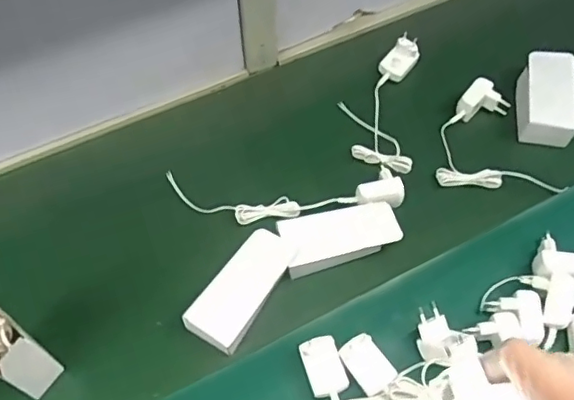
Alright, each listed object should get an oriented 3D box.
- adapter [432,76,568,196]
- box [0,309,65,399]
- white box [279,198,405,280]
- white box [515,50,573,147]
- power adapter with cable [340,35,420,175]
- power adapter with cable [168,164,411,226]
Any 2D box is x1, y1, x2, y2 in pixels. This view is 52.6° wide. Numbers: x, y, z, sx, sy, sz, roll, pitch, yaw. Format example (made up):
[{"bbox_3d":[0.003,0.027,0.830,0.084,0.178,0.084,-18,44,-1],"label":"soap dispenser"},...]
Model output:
[{"bbox_3d":[0.288,-0.094,0.811,0.160,0.041,0.165,1,57,3],"label":"adapter"},{"bbox_3d":[-0.297,0.162,0.621,0.085,0.096,0.050,34,65,22],"label":"box"},{"bbox_3d":[0.065,0.043,0.720,0.140,0.027,0.066,-14,58,-6],"label":"white box"},{"bbox_3d":[0.369,-0.145,0.833,0.075,0.055,0.152,8,58,8],"label":"white box"},{"bbox_3d":[0.135,-0.148,0.847,0.105,0.037,0.226,7,58,7],"label":"power adapter with cable"},{"bbox_3d":[-0.002,-0.009,0.766,0.305,0.023,0.069,-4,57,0],"label":"power adapter with cable"}]

